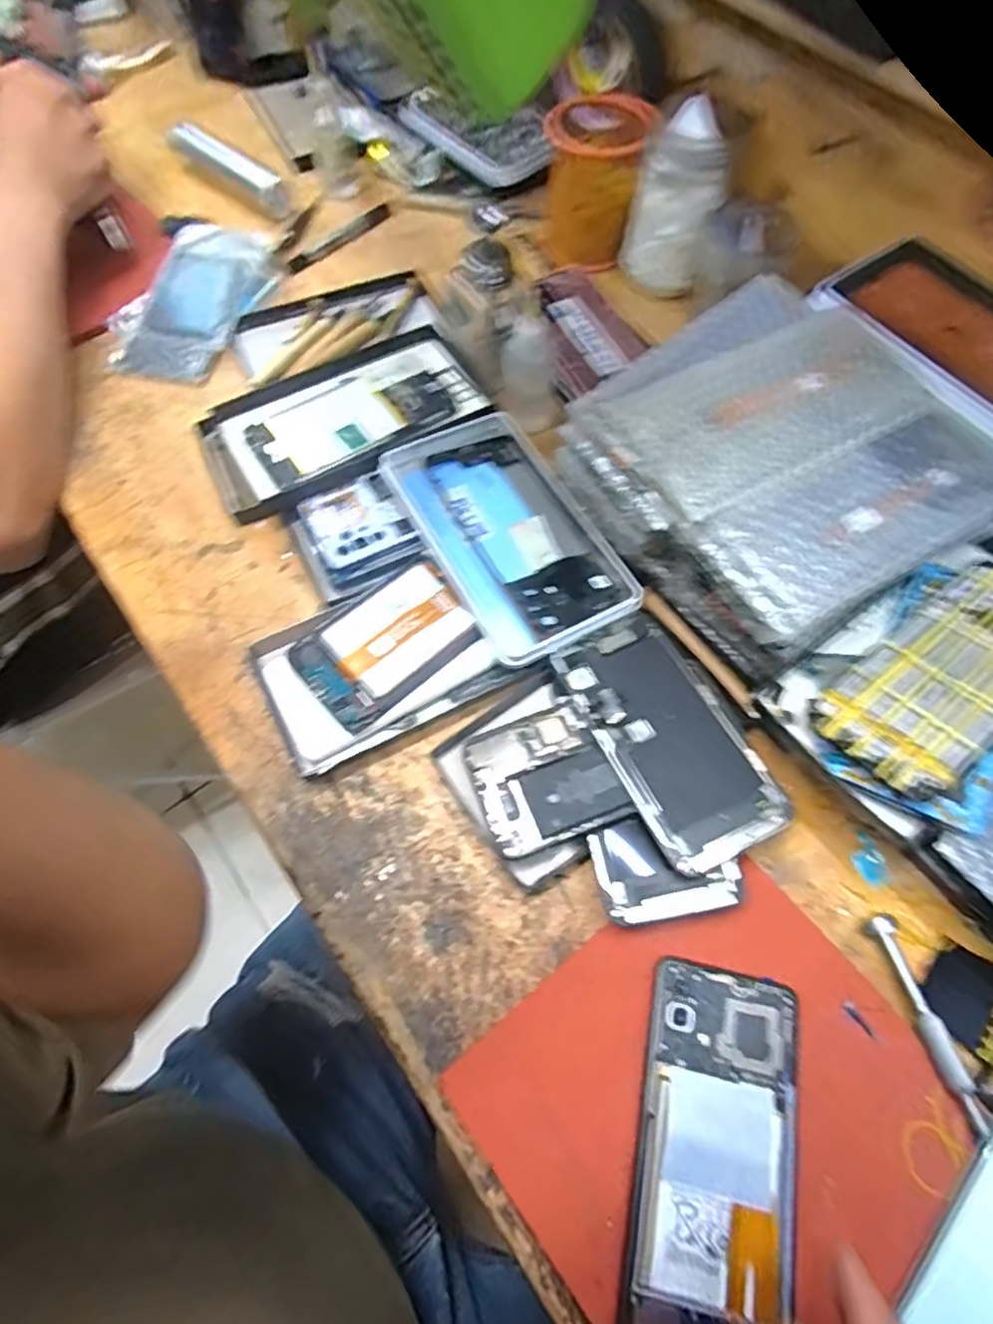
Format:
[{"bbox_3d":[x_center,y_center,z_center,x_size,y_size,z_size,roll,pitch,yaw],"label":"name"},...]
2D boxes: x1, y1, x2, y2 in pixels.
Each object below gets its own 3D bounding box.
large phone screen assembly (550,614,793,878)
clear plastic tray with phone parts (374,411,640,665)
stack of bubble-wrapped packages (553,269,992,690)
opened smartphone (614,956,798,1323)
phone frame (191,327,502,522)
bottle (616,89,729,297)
[{"bbox_3d":[0.099,0.040,0.367,0.073,0.015,0.148,-23,67,-11],"label":"large phone screen assembly"},{"bbox_3d":[0.007,-0.091,0.432,0.104,0.014,0.188,-28,68,-13],"label":"clear plastic tray with phone parts"},{"bbox_3d":[0.162,-0.116,0.387,0.175,0.094,0.202,-34,69,-10],"label":"stack of bubble-wrapped packages"},{"bbox_3d":[0.102,0.228,0.294,0.071,0.015,0.153,14,65,5],"label":"opened smartphone"},{"bbox_3d":[-0.115,-0.188,0.485,0.208,0.014,0.110,-28,68,-13],"label":"phone frame"},{"bbox_3d":[0.150,-0.375,0.523,0.073,0.110,0.063,30,72,15],"label":"bottle"}]

